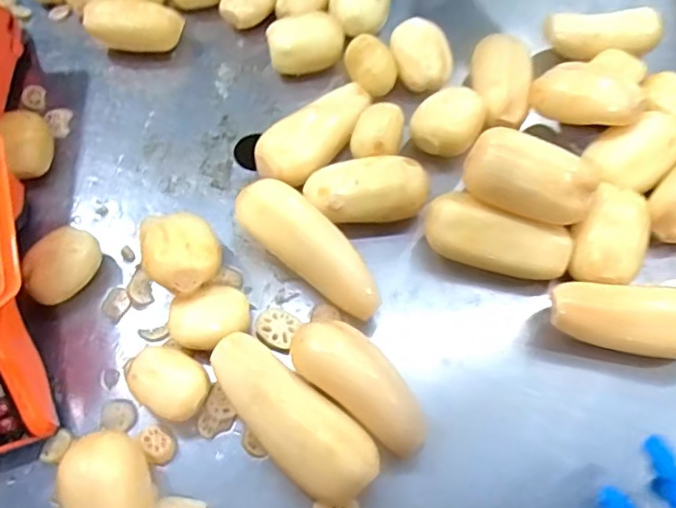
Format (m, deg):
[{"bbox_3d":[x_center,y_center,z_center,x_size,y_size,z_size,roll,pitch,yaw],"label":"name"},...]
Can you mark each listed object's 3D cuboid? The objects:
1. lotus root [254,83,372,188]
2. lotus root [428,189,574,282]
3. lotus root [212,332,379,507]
[{"bbox_3d":[-0.023,-0.142,0.682,0.068,0.053,0.173,35,67,17],"label":"lotus root"},{"bbox_3d":[0.168,-0.013,0.612,0.153,0.065,0.065,18,62,9],"label":"lotus root"},{"bbox_3d":[-0.046,0.150,0.517,0.177,0.069,0.065,36,67,17],"label":"lotus root"}]

